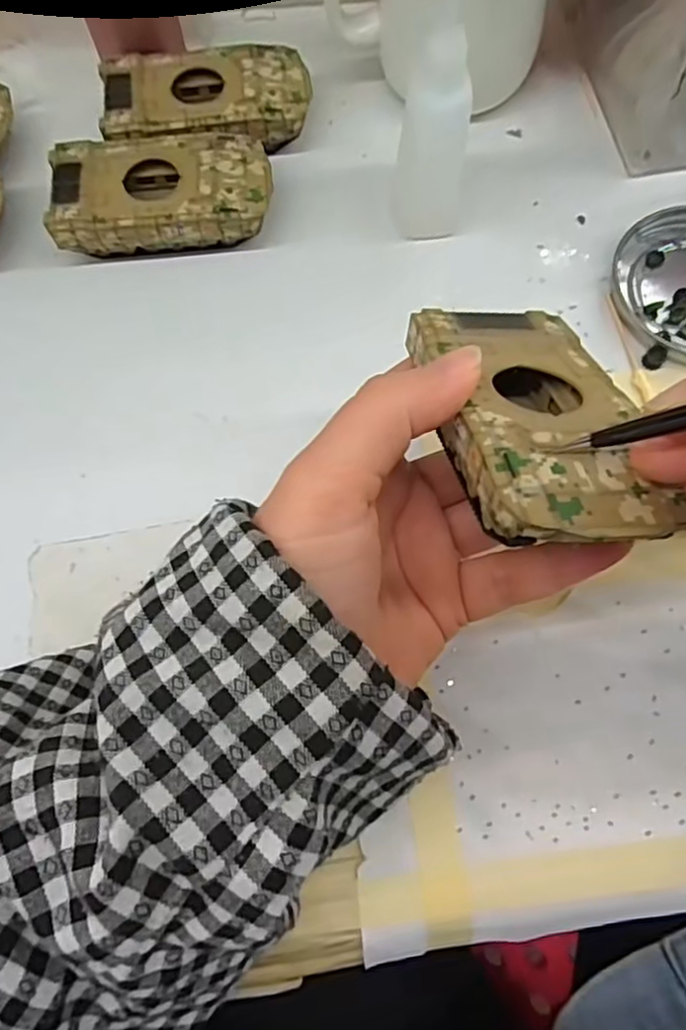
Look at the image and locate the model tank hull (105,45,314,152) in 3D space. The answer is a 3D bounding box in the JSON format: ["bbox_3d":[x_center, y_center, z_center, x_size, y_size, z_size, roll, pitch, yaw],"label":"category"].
[{"bbox_3d":[-0.064,-0.197,0.317,0.095,0.026,0.053,-7,72,-1],"label":"model tank hull"}]

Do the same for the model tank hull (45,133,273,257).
[{"bbox_3d":[-0.081,-0.144,0.300,0.094,0.027,0.051,-4,72,0],"label":"model tank hull"}]

